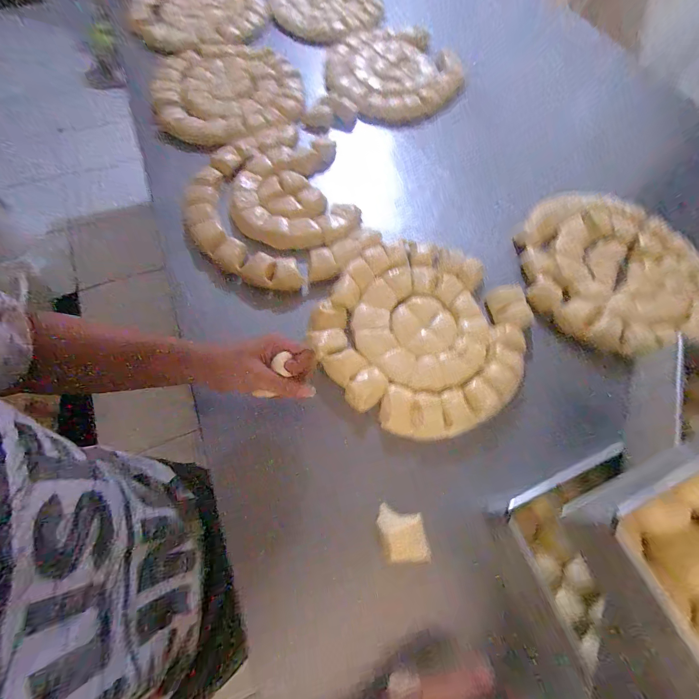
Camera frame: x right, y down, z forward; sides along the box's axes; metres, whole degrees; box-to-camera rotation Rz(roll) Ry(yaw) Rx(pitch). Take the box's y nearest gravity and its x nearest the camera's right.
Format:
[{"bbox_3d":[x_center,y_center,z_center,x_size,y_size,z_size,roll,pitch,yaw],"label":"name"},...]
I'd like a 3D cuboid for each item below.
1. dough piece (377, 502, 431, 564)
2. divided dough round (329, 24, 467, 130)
[{"bbox_3d":[0.054,0.188,0.332,0.045,0.023,0.051,-7,67,-5],"label":"dough piece"},{"bbox_3d":[0.059,-0.588,0.682,0.286,0.054,0.297,1,67,-2],"label":"divided dough round"}]

